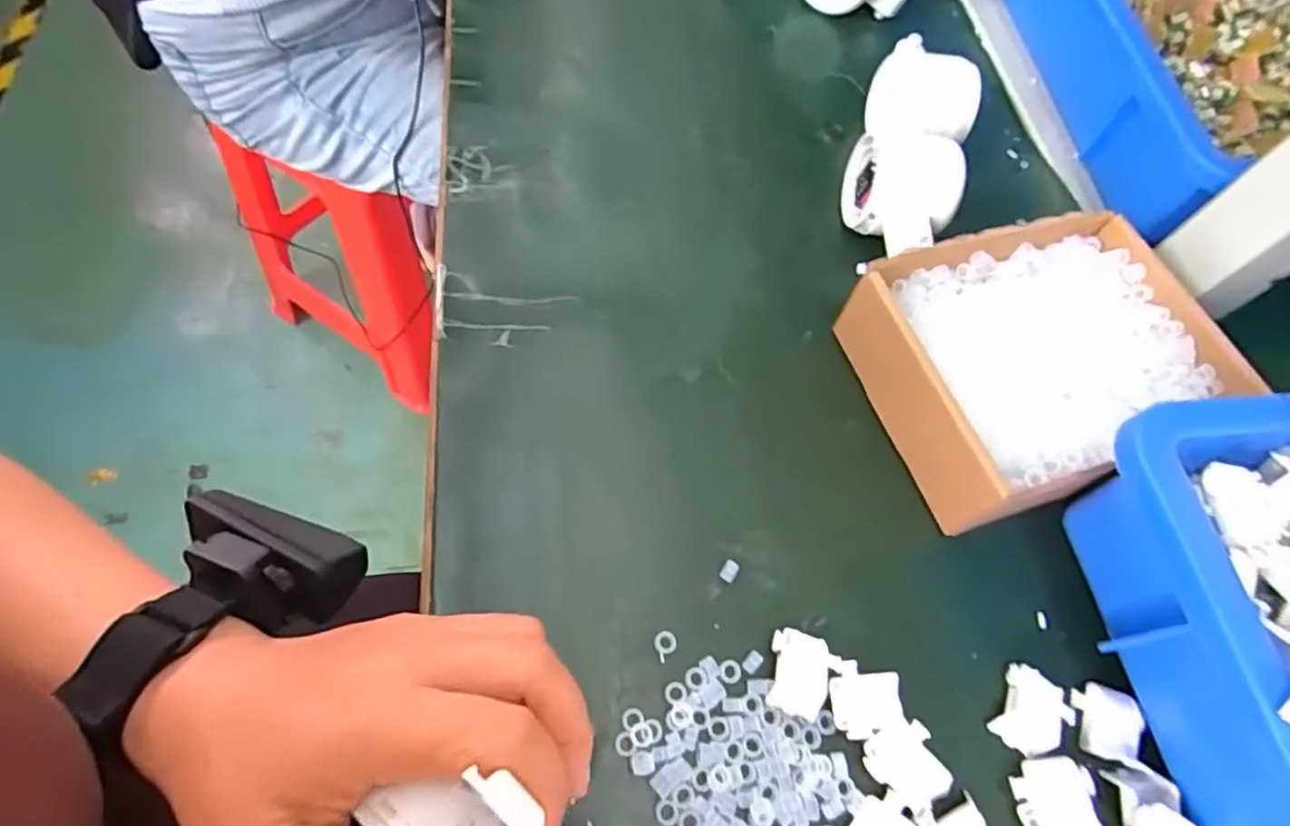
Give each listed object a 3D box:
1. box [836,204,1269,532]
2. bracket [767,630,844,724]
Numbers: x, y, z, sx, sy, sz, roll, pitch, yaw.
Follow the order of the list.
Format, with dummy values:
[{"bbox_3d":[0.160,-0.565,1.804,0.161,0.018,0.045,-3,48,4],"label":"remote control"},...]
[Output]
[{"bbox_3d":[0.206,-0.030,0.357,0.187,0.051,0.136,-16,66,-15],"label":"box"},{"bbox_3d":[0.066,0.111,0.291,0.028,0.004,0.034,22,62,4],"label":"bracket"}]

